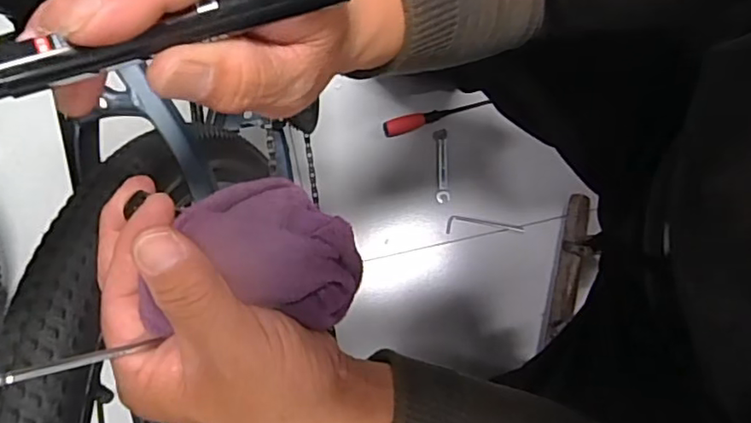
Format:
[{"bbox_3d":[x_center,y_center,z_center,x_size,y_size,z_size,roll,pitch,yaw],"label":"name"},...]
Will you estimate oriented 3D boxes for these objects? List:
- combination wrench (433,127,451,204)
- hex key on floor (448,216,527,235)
[{"bbox_3d":[0.109,-0.075,0.952,0.022,0.011,0.120,-2,80,-1],"label":"combination wrench"},{"bbox_3d":[0.176,0.025,0.935,0.122,0.005,0.030,5,80,0],"label":"hex key on floor"}]

